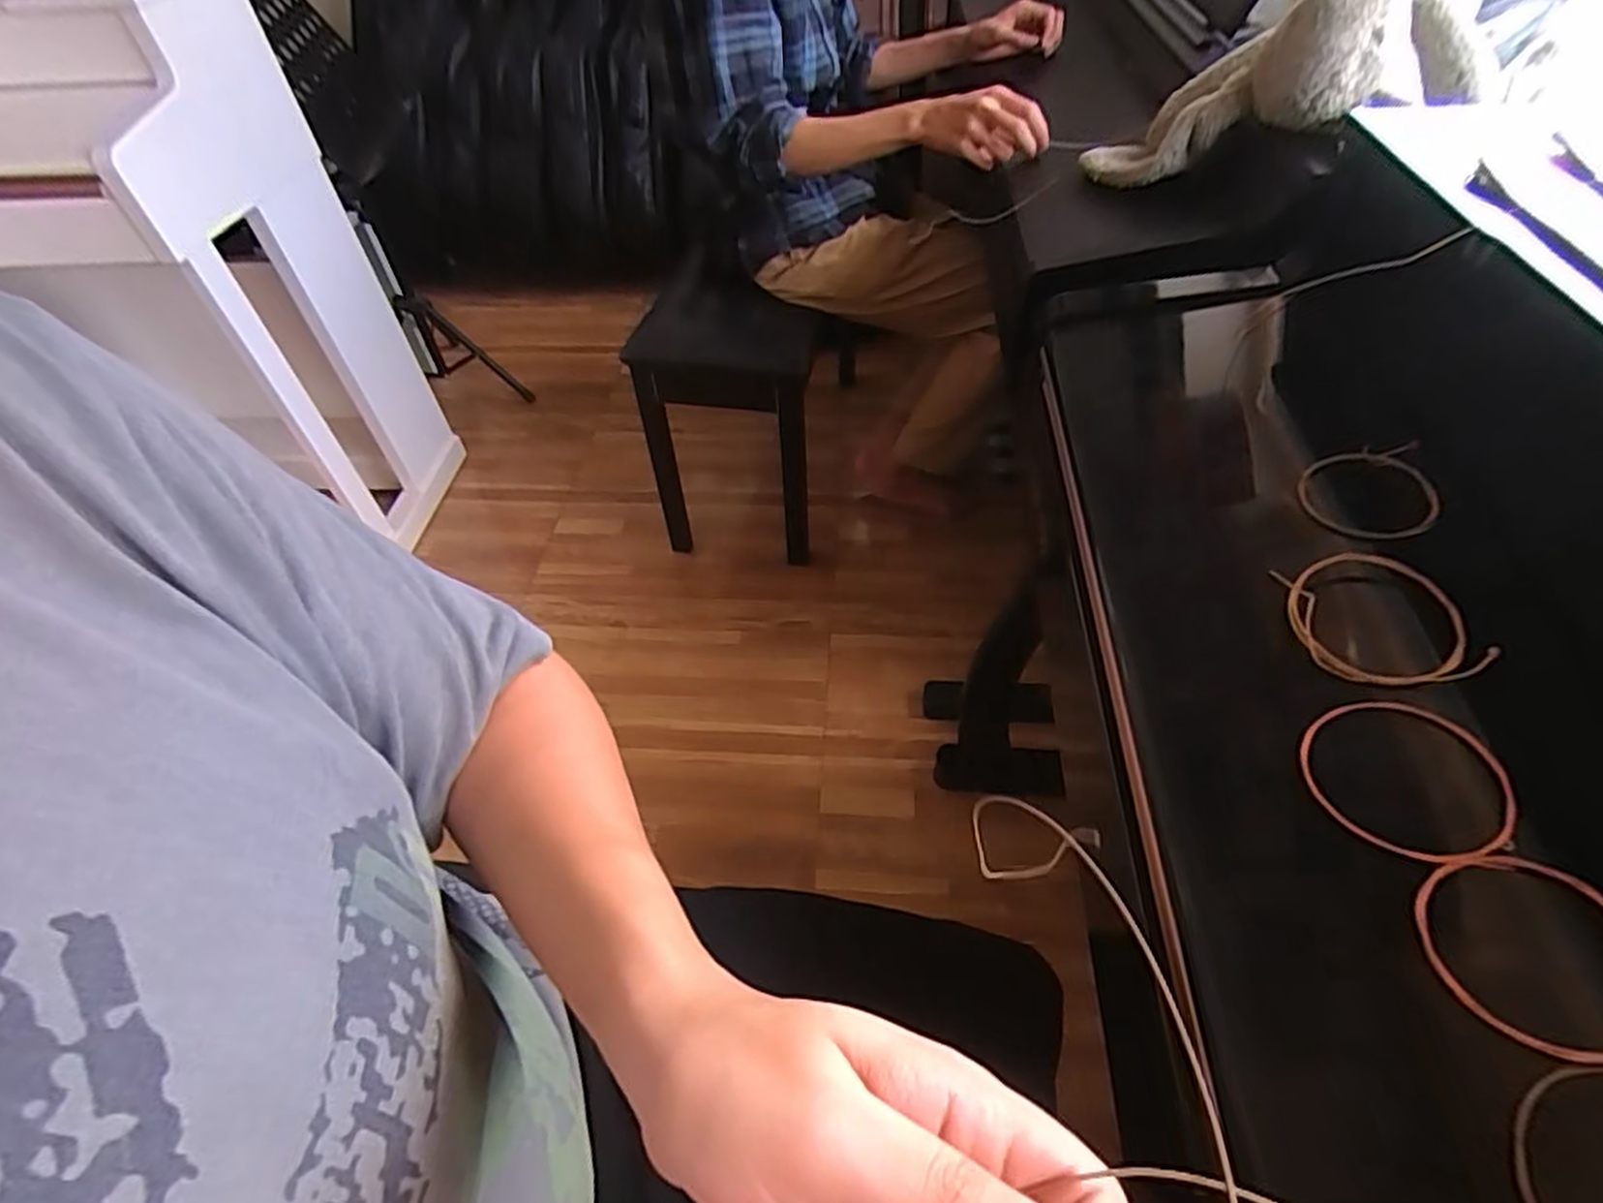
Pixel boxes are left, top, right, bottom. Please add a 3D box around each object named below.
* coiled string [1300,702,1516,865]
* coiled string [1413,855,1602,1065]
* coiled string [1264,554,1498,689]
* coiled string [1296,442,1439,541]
[{"bbox_3d":[0.257,0.074,0.315,0.076,0.005,0.074,-17,45,1],"label":"coiled string"},{"bbox_3d":[0.264,0.125,0.266,0.069,0.007,0.068,-10,46,11],"label":"coiled string"},{"bbox_3d":[0.280,0.009,0.367,0.080,0.019,0.075,-1,49,2],"label":"coiled string"},{"bbox_3d":[0.320,-0.062,0.425,0.064,0.011,0.066,-2,60,20],"label":"coiled string"}]

